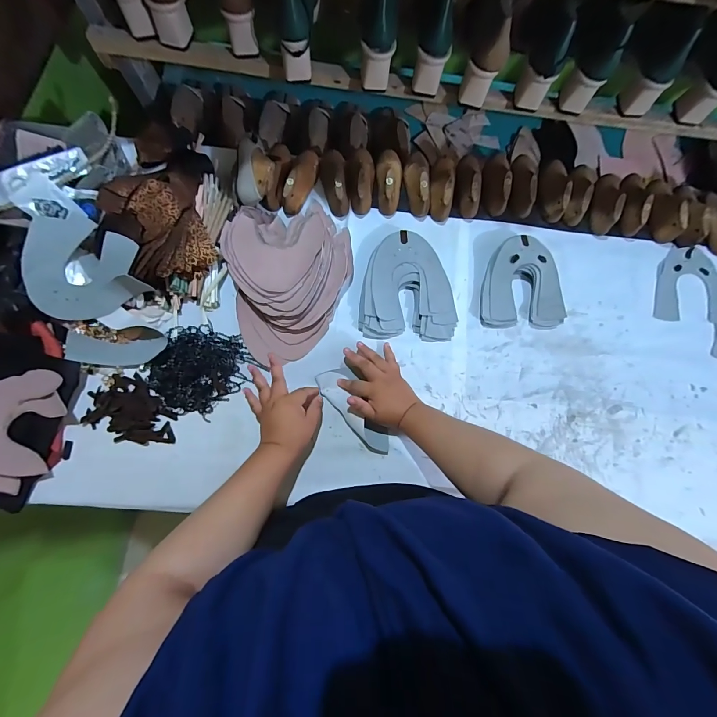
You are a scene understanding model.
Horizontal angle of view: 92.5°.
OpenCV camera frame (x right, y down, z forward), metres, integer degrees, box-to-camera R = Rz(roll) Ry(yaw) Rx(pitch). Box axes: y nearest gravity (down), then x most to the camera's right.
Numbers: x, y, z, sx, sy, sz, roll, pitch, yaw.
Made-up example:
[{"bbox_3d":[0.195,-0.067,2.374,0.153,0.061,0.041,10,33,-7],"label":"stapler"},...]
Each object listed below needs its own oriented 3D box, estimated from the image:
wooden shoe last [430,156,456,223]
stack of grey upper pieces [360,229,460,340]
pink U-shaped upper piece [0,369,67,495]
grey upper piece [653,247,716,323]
[{"bbox_3d":[0.170,-0.347,0.682,0.049,0.053,0.137,2,81,-3],"label":"wooden shoe last"},{"bbox_3d":[0.096,-0.136,0.649,0.178,0.025,0.199,3,81,-3],"label":"stack of grey upper pieces"},{"bbox_3d":[-0.568,0.107,0.549,0.158,0.041,0.191,11,80,-1],"label":"pink U-shaped upper piece"},{"bbox_3d":[0.674,-0.147,0.700,0.132,0.008,0.159,13,82,5],"label":"grey upper piece"}]

